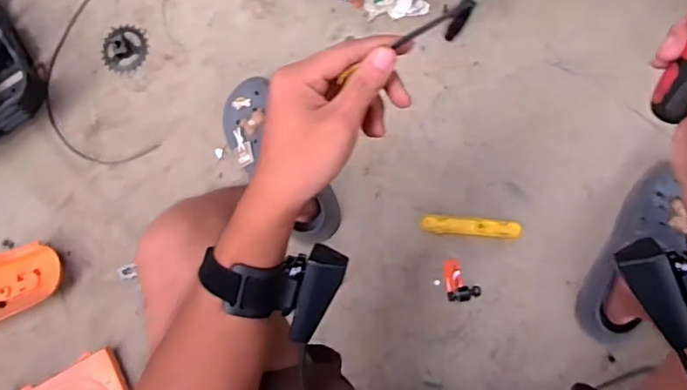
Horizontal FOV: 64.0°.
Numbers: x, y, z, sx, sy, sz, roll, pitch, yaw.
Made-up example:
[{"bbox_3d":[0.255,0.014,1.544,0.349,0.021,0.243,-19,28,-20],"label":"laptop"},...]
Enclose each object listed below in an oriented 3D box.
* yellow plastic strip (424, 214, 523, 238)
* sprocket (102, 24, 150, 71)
[{"bbox_3d":[0.195,0.049,0.843,0.145,0.013,0.027,5,84,8],"label":"yellow plastic strip"},{"bbox_3d":[-0.383,-0.257,0.959,0.084,0.005,0.081,-1,83,7],"label":"sprocket"}]

